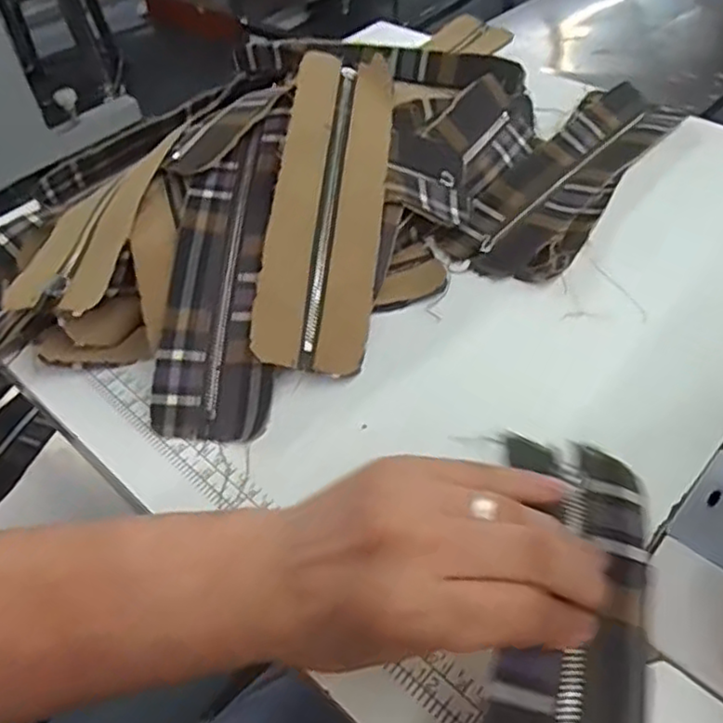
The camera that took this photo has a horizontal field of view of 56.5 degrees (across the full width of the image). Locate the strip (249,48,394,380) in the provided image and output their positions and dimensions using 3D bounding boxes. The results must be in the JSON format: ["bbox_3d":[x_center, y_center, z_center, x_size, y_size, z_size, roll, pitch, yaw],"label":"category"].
[{"bbox_3d":[-0.018,-0.111,0.434,0.064,0.033,0.247,3,65,8],"label":"strip"}]

